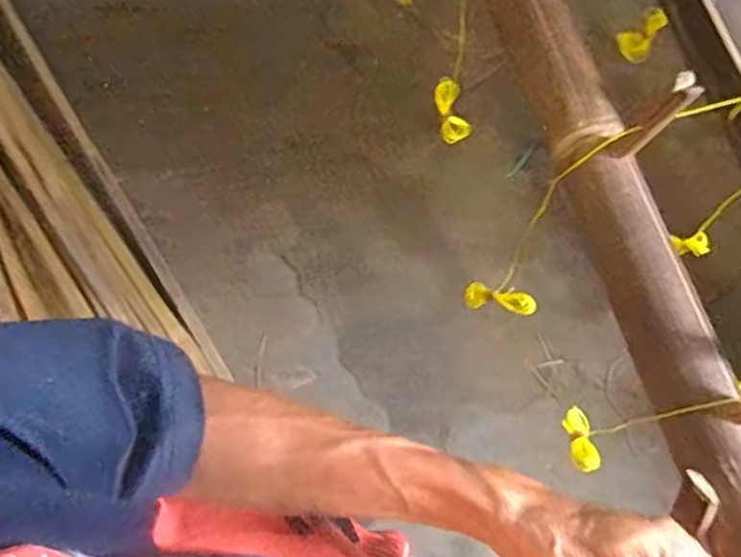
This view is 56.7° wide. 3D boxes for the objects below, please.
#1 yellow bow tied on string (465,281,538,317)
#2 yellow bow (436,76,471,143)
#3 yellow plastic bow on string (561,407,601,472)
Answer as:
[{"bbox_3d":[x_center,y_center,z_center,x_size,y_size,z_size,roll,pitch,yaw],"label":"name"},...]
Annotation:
[{"bbox_3d":[0.140,0.023,0.754,0.084,0.026,0.022,8,68,43],"label":"yellow bow tied on string"},{"bbox_3d":[0.087,-0.182,0.750,0.029,0.084,0.019,-40,54,-11],"label":"yellow bow"},{"bbox_3d":[0.176,0.133,0.576,0.024,0.086,0.013,13,109,5],"label":"yellow plastic bow on string"}]

